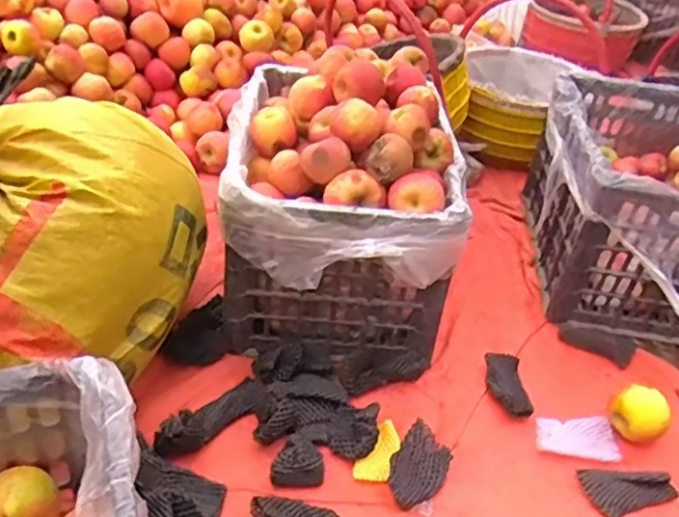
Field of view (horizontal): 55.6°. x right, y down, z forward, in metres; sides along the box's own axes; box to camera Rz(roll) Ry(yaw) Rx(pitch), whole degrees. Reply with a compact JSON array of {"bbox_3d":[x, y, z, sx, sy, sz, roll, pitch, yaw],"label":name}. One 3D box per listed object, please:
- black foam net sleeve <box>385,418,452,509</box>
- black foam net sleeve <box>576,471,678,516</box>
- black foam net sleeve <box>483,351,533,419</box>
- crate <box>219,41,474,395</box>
[{"bbox_3d":[0.109,0.284,0.876,0.069,0.026,0.118,22,41,19],"label":"black foam net sleeve"},{"bbox_3d":[0.399,0.321,0.877,0.129,0.012,0.067,3,38,-3],"label":"black foam net sleeve"},{"bbox_3d":[0.264,0.199,1.022,0.059,0.023,0.116,2,39,-5],"label":"black foam net sleeve"},{"bbox_3d":[0.004,-0.102,1.080,0.354,0.363,0.510,5,38,-1],"label":"crate"}]

